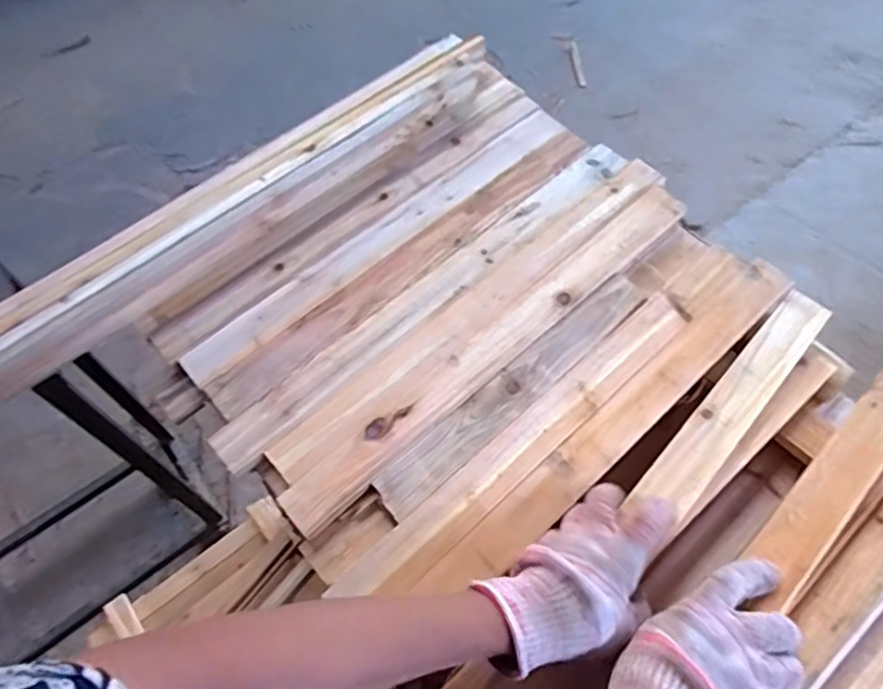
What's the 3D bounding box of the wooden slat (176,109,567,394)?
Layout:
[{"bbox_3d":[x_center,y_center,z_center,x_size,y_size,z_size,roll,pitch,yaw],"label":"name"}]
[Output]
[{"bbox_3d":[-0.051,-0.115,0.616,0.482,0.009,0.044,-39,67,-19],"label":"wooden slat"}]

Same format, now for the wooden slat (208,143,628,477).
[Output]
[{"bbox_3d":[-0.001,-0.058,0.584,0.508,0.012,0.044,-39,67,-18],"label":"wooden slat"}]

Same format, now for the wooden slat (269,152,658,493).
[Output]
[{"bbox_3d":[0.042,-0.042,0.575,0.489,0.015,0.042,-38,67,-18],"label":"wooden slat"}]

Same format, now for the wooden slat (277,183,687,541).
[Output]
[{"bbox_3d":[0.059,-0.004,0.554,0.484,0.018,0.044,-39,67,-18],"label":"wooden slat"}]

